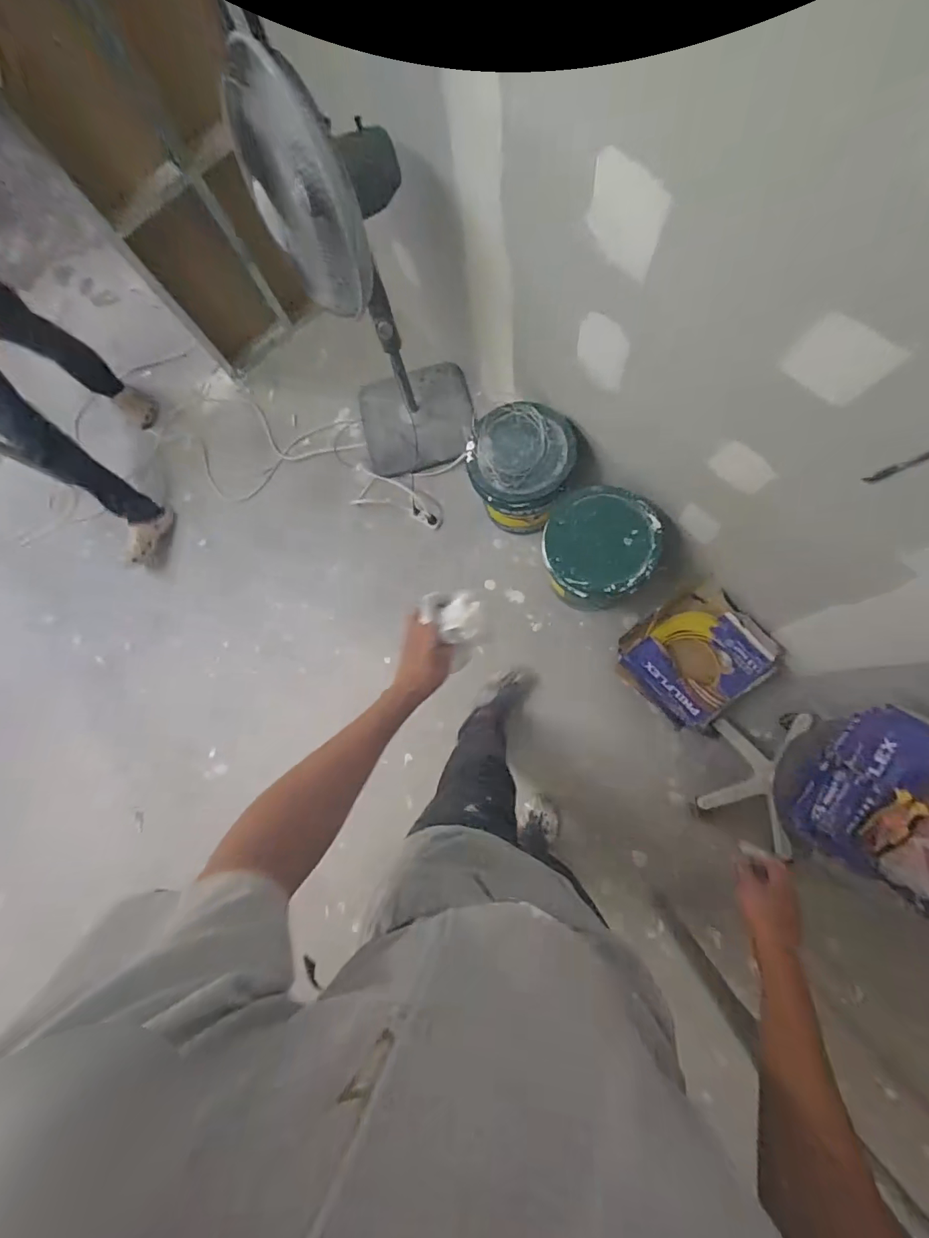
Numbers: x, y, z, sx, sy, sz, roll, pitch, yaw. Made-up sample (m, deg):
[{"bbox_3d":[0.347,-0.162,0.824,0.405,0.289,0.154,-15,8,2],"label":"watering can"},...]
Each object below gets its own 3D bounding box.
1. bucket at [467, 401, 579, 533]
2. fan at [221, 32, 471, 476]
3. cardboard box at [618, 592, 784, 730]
[{"bbox_3d":[0.173,-0.437,1.463,0.298,0.288,0.308,-1,79,7],"label":"bucket"},{"bbox_3d":[-0.212,-0.747,1.282,0.374,1.004,0.363,-12,78,5],"label":"fan"},{"bbox_3d":[0.644,0.099,1.365,0.342,0.163,0.307,-40,77,-1],"label":"cardboard box"}]

